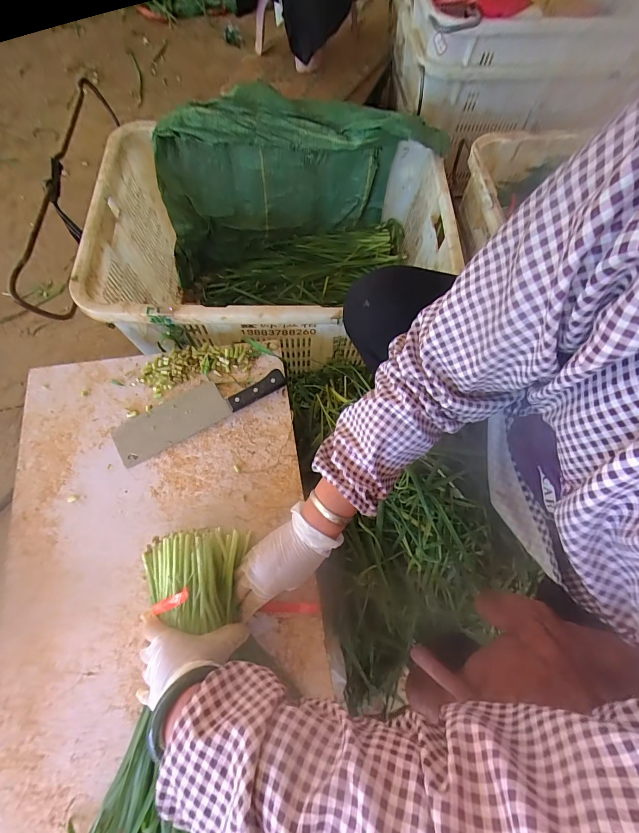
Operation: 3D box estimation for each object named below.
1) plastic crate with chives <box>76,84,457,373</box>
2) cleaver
[{"bbox_3d":[-0.068,-0.326,0.730,0.622,0.350,0.426,0,70,-3],"label":"plastic crate with chives"},{"bbox_3d":[-0.184,-0.015,0.548,0.268,0.013,0.070,-28,73,-12],"label":"cleaver"}]

